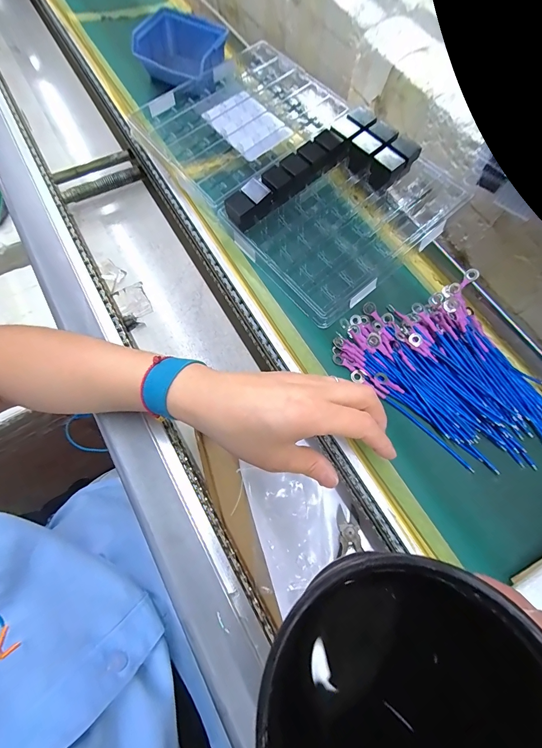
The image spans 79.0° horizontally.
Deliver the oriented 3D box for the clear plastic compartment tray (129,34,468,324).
[{"bbox_3d":[0.015,-0.246,0.372,0.221,0.048,0.366,-39,75,-16],"label":"clear plastic compartment tray"}]

